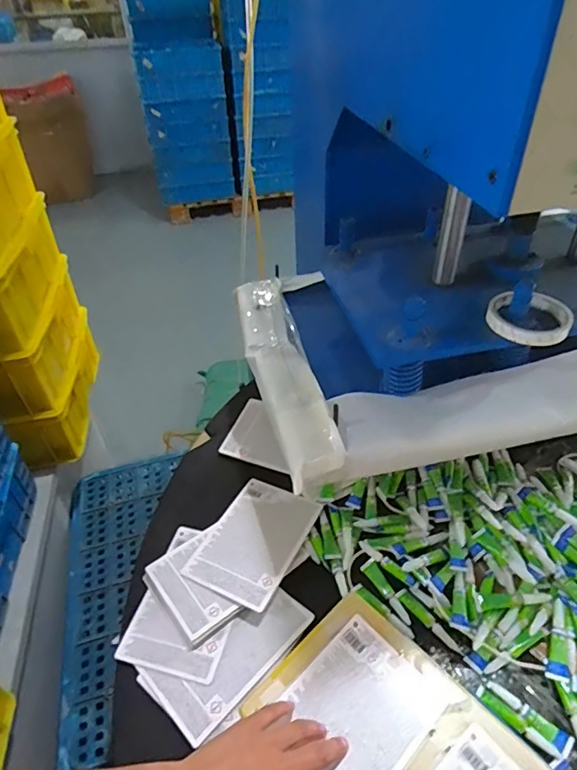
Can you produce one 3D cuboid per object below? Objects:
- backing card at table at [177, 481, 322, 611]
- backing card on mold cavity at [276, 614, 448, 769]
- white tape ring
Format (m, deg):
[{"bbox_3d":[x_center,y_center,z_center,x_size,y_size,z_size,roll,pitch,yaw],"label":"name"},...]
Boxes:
[{"bbox_3d":[-0.042,0.196,0.625,0.114,0.007,0.164,15,40,25],"label":"backing card at table"},{"bbox_3d":[0.055,0.313,0.454,0.161,0.006,0.114,-34,52,-28],"label":"backing card on mold cavity"},{"bbox_3d":[0.279,-0.079,0.568,0.089,0.018,0.088,-1,42,1],"label":"white tape ring"}]

